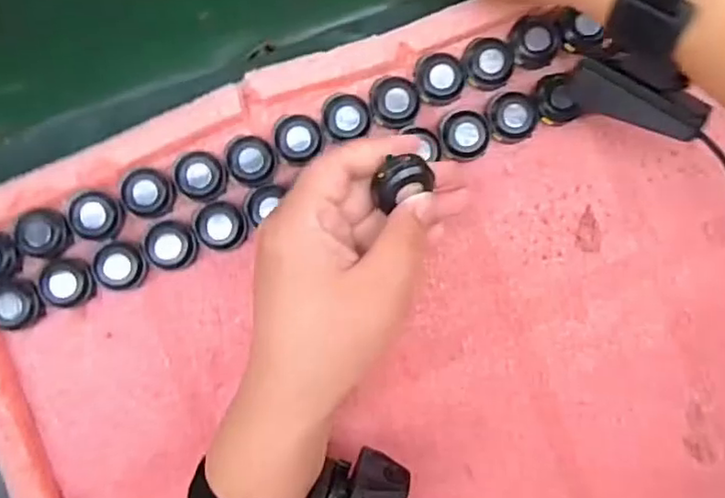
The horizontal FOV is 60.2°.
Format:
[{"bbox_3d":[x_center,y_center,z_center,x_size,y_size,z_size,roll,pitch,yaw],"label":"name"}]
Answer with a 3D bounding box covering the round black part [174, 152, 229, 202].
[{"bbox_3d":[-0.092,-0.042,0.359,0.028,0.010,0.027,0,85,-1],"label":"round black part"}]

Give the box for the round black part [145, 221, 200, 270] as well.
[{"bbox_3d":[-0.109,-0.002,0.357,0.028,0.009,0.027,0,85,-1],"label":"round black part"}]

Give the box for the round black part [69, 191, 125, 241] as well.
[{"bbox_3d":[-0.151,-0.019,0.354,0.028,0.007,0.026,0,85,-1],"label":"round black part"}]

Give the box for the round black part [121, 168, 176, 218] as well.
[{"bbox_3d":[-0.122,-0.032,0.356,0.028,0.009,0.026,0,85,-1],"label":"round black part"}]

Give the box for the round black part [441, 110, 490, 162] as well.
[{"bbox_3d":[0.060,-0.068,0.367,0.027,0.007,0.030,-14,85,-3],"label":"round black part"}]

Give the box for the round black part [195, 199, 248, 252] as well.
[{"bbox_3d":[-0.081,-0.013,0.358,0.030,0.009,0.027,24,84,1],"label":"round black part"}]

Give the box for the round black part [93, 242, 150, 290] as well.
[{"bbox_3d":[-0.138,0.009,0.356,0.027,0.014,0.026,0,85,-1],"label":"round black part"}]

